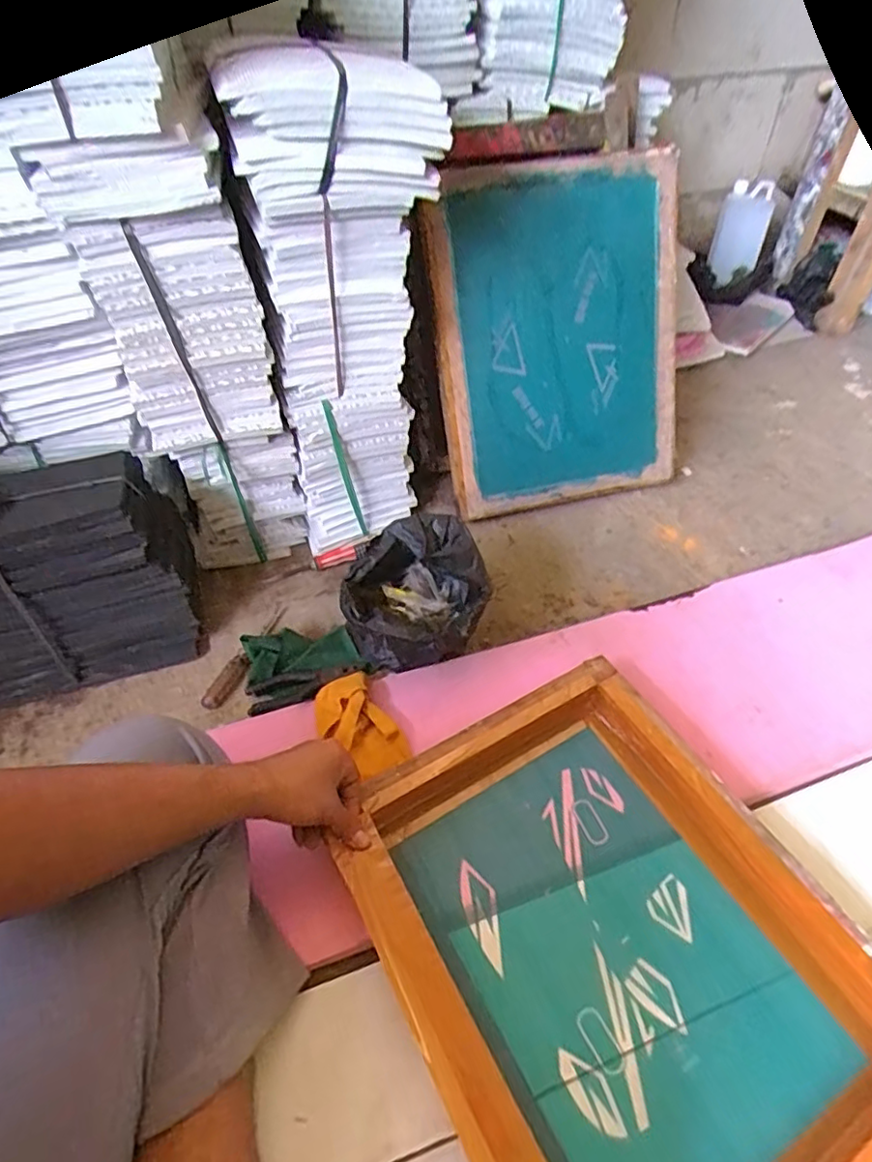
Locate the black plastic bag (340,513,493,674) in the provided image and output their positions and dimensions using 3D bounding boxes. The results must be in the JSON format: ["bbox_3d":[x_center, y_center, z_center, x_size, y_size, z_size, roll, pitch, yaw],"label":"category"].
[{"bbox_3d":[-0.024,0.024,0.761,0.173,0.142,0.147,-7,48,-4],"label":"black plastic bag"}]

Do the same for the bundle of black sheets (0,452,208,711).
[{"bbox_3d":[-0.476,0.007,0.744,0.333,0.246,0.182,-14,49,-11],"label":"bundle of black sheets"}]

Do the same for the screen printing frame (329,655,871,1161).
[{"bbox_3d":[0.152,0.316,0.535,0.364,0.061,0.445,-25,49,-17],"label":"screen printing frame"}]

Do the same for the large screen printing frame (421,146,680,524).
[{"bbox_3d":[0.190,-0.341,0.888,0.365,0.460,0.033,-14,27,-8],"label":"large screen printing frame"}]

